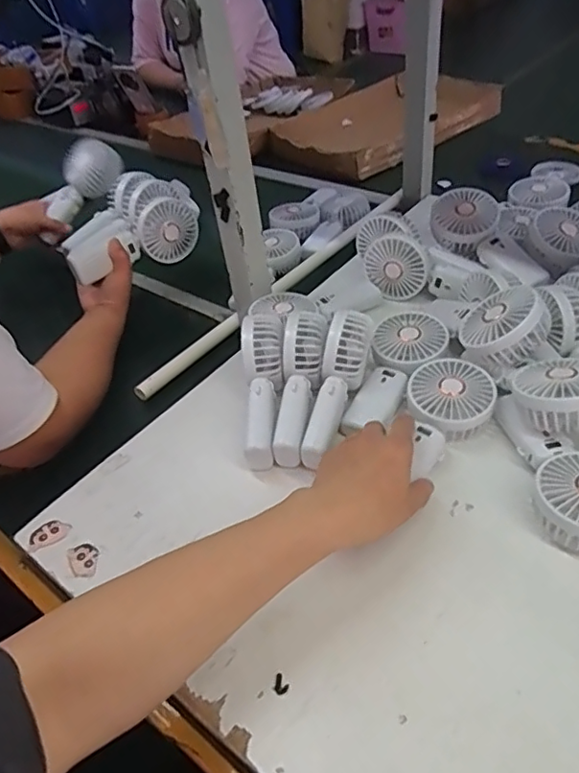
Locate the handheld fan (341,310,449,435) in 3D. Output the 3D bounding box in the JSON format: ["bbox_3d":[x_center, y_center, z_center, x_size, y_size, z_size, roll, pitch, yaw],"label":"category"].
[{"bbox_3d":[0.119,-0.016,0.629,0.079,0.034,0.186,14,45,22],"label":"handheld fan"}]

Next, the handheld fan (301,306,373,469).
[{"bbox_3d":[0.050,-0.002,0.598,0.034,0.071,0.177,13,63,21],"label":"handheld fan"}]

